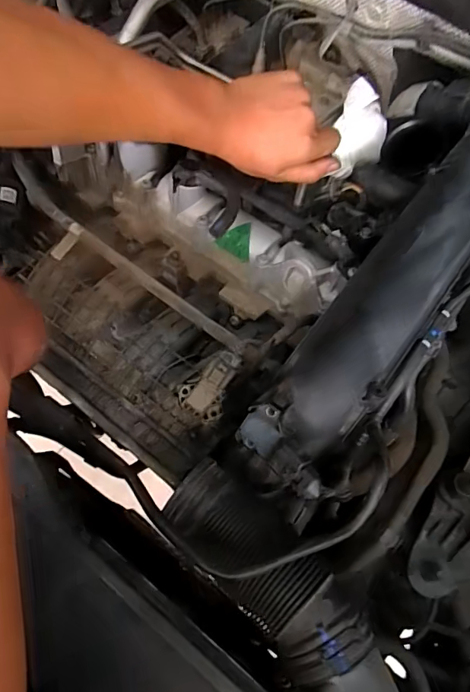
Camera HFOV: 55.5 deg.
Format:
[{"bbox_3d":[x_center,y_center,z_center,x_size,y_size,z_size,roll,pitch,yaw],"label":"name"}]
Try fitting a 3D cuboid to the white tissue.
[{"bbox_3d":[0.146,-0.246,0.518,0.055,0.073,0.071,17,66,6],"label":"white tissue"}]

